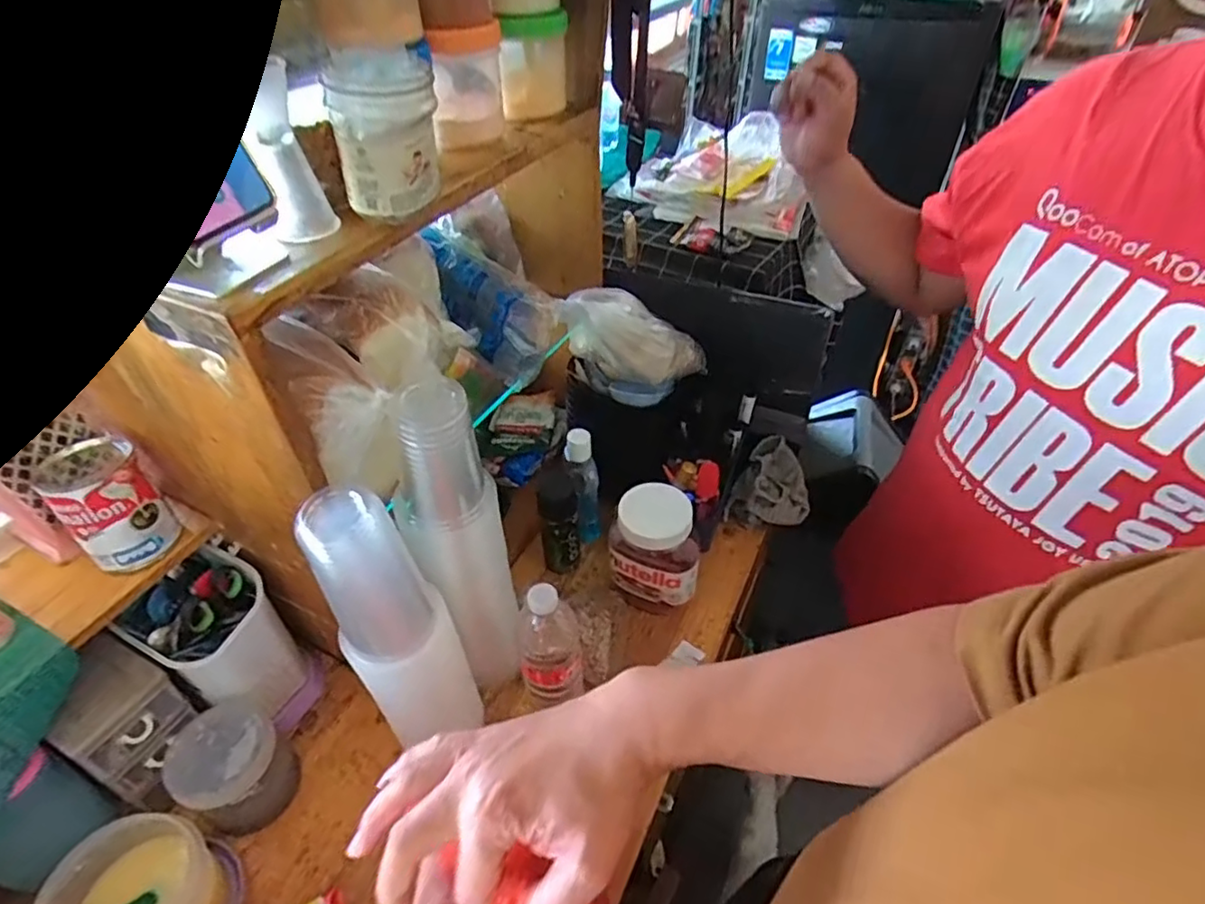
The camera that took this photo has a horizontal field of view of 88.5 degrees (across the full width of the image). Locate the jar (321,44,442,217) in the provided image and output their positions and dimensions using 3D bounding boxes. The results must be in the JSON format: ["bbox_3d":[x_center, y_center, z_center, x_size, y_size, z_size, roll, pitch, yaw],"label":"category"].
[{"bbox_3d":[-0.153,-0.228,0.442,0.070,0.092,0.063,-10,44,-10],"label":"jar"}]

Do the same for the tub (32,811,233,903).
[{"bbox_3d":[-0.395,0.382,0.525,0.101,0.093,0.115,21,47,22],"label":"tub"}]

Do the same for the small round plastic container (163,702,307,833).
[{"bbox_3d":[-0.355,0.305,0.600,0.090,0.093,0.087,0,43,0],"label":"small round plastic container"}]

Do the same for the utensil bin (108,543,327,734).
[{"bbox_3d":[-0.398,0.203,0.656,0.142,0.187,0.109,25,49,26],"label":"utensil bin"}]

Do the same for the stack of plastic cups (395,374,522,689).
[{"bbox_3d":[-0.129,0.100,0.594,0.061,0.376,0.064,7,43,8],"label":"stack of plastic cups"}]

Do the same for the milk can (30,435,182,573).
[{"bbox_3d":[-0.446,0.051,0.567,0.080,0.099,0.071,30,51,29],"label":"milk can"}]

